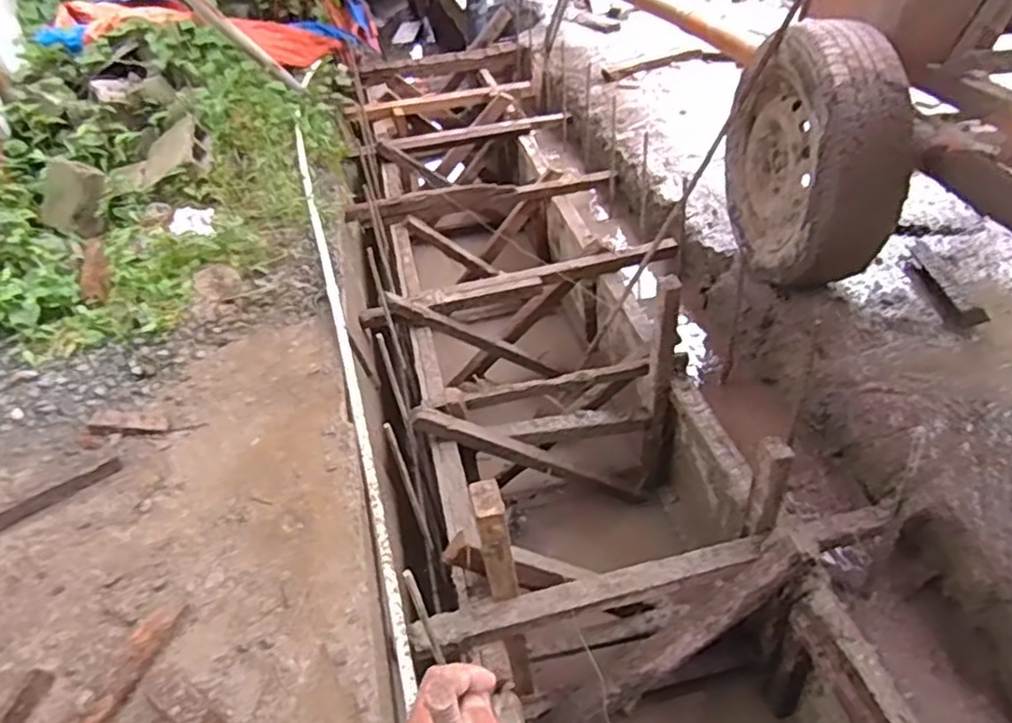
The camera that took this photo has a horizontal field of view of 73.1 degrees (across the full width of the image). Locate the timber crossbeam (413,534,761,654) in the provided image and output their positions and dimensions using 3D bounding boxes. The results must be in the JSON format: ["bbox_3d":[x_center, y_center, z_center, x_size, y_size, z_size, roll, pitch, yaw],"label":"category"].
[{"bbox_3d":[0.152,0.409,1.209,0.632,0.039,0.068,-14,41,-8],"label":"timber crossbeam"}]

